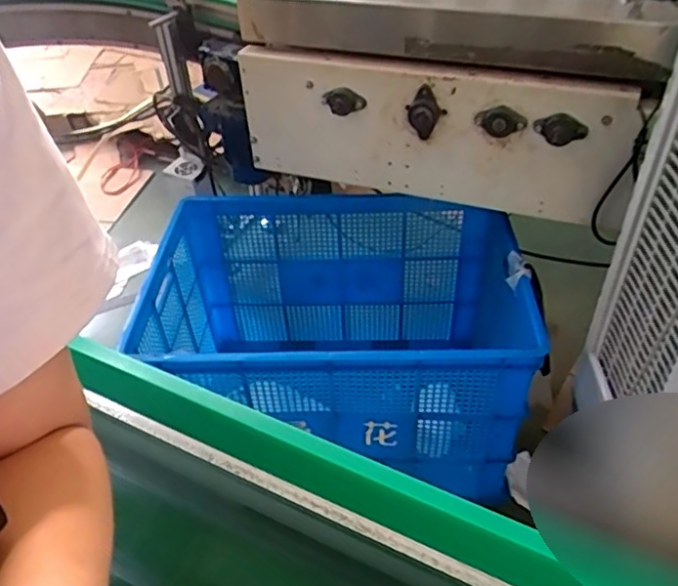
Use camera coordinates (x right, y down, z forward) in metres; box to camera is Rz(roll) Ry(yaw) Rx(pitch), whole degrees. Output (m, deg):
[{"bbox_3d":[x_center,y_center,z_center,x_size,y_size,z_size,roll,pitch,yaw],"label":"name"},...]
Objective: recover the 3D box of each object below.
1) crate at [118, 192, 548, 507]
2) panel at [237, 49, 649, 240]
[{"bbox_3d":[0.006,0.094,1.430,0.816,0.440,0.518,4,42,8],"label":"crate"},{"bbox_3d":[0.162,-0.314,1.226,0.788,0.305,0.081,15,55,23],"label":"panel"}]

